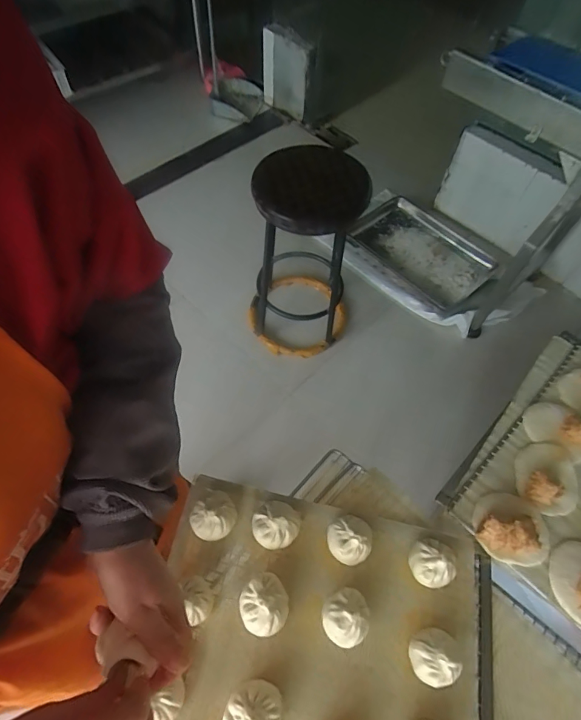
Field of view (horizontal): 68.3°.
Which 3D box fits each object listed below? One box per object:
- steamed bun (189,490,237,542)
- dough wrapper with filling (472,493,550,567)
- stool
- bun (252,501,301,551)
[{"bbox_3d":[-0.095,0.198,0.544,0.054,0.048,0.060,18,63,7],"label":"steamed bun"},{"bbox_3d":[0.287,0.212,0.547,0.099,0.040,0.089,9,62,3],"label":"dough wrapper with filling"},{"bbox_3d":[0.040,-0.319,1.433,0.356,0.690,0.404,10,60,4],"label":"stool"},{"bbox_3d":[-0.019,0.205,0.536,0.057,0.030,0.056,1,62,-2],"label":"bun"}]

